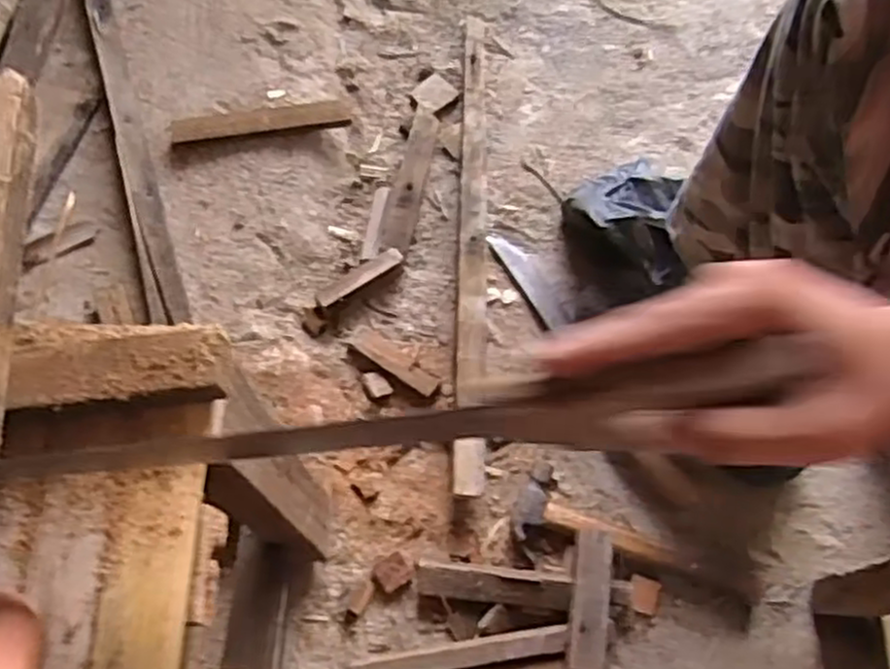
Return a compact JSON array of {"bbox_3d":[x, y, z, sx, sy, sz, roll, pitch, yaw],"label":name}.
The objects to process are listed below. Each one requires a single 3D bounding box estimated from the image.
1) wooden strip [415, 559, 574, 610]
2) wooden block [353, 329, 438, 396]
[{"bbox_3d":[0.046,0.240,0.740,0.160,0.027,0.034,4,67,3],"label":"wooden strip"},{"bbox_3d":[-0.053,0.030,0.831,0.104,0.014,0.027,36,72,16],"label":"wooden block"}]

